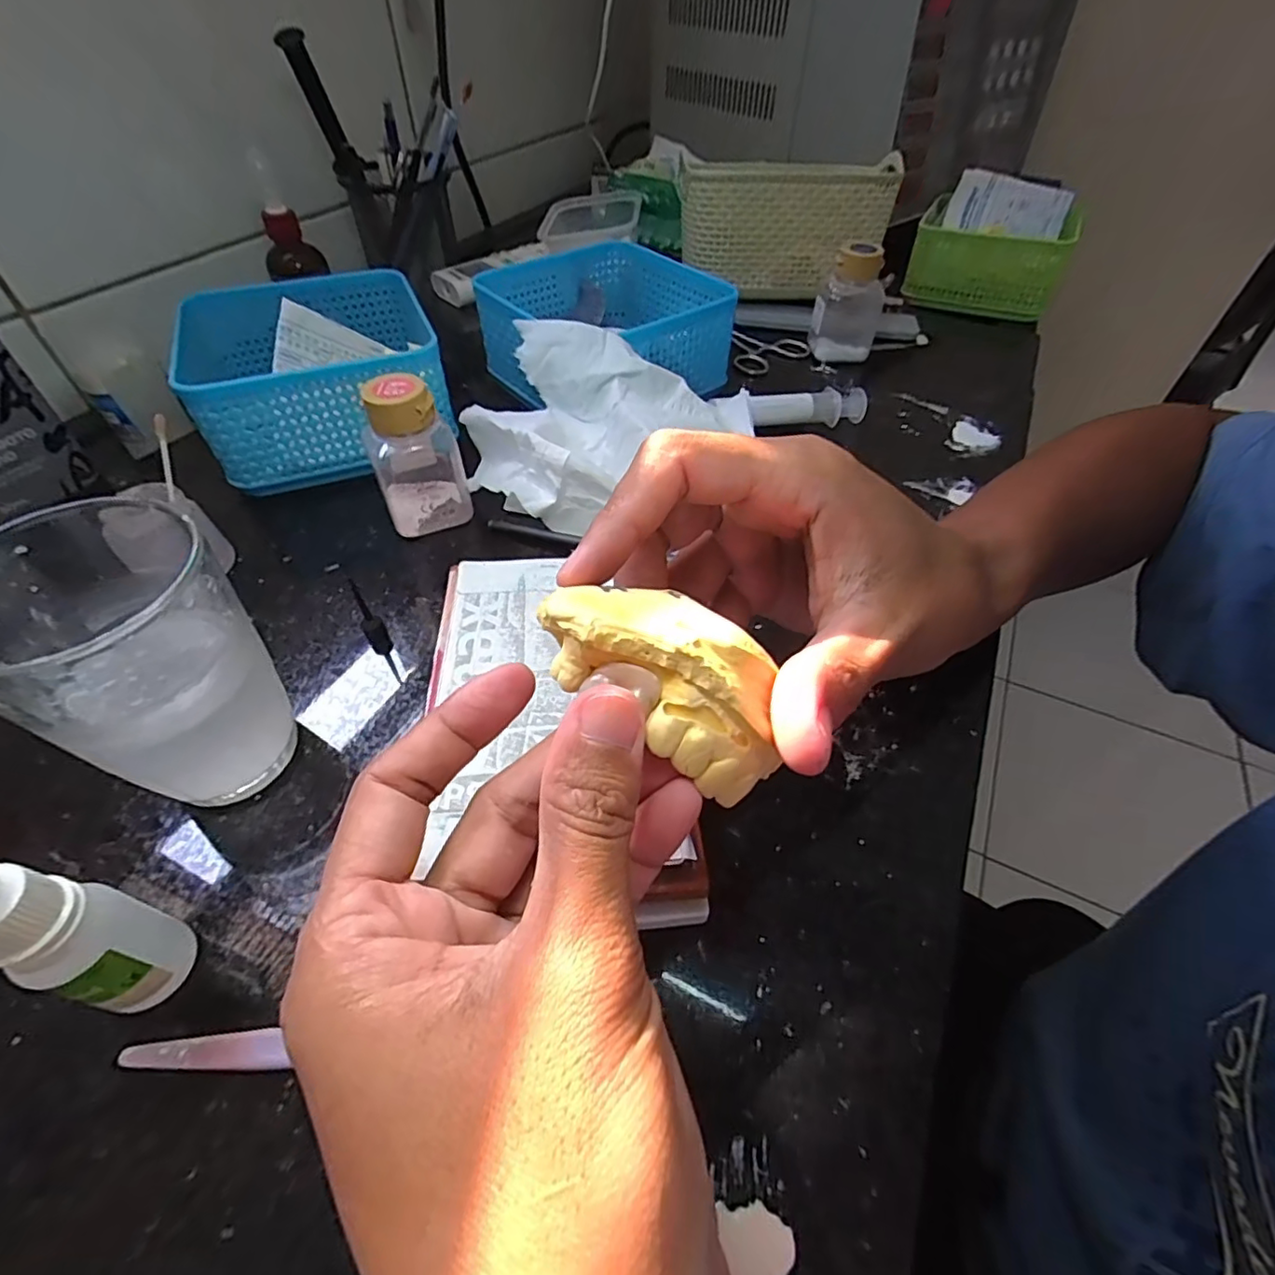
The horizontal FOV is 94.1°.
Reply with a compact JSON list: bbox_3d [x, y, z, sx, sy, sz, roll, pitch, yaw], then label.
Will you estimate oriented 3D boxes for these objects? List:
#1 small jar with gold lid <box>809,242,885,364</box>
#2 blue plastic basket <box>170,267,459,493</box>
[{"bbox_3d":[0.156,-0.246,0.436,0.048,0.071,0.047,16,51,12],"label":"small jar with gold lid"},{"bbox_3d":[-0.189,-0.162,0.363,0.122,0.065,0.134,-18,52,-16],"label":"blue plastic basket"}]

